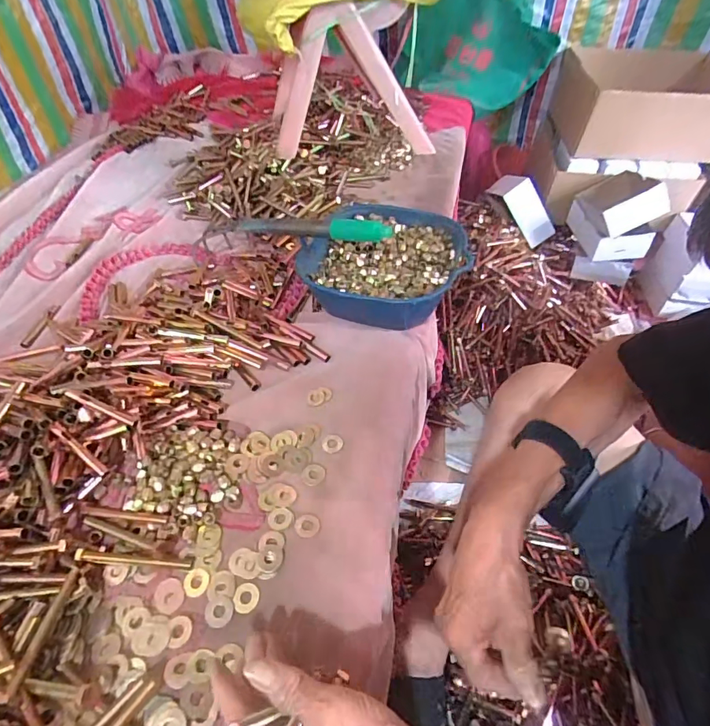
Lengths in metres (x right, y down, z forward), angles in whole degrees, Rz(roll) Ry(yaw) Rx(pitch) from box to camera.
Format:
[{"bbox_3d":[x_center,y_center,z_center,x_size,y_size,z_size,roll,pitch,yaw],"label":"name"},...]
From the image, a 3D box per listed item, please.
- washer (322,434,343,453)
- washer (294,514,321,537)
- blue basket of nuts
[{"bbox_3d":[-0.025,0.091,0.517,0.024,0.005,0.025,-1,48,2],"label":"washer"},{"bbox_3d":[-0.048,0.161,0.451,0.025,0.004,0.023,0,48,3],"label":"washer"},{"bbox_3d":[0.044,-0.140,0.671,0.223,0.073,0.220,-1,48,2],"label":"blue basket of nuts"}]

